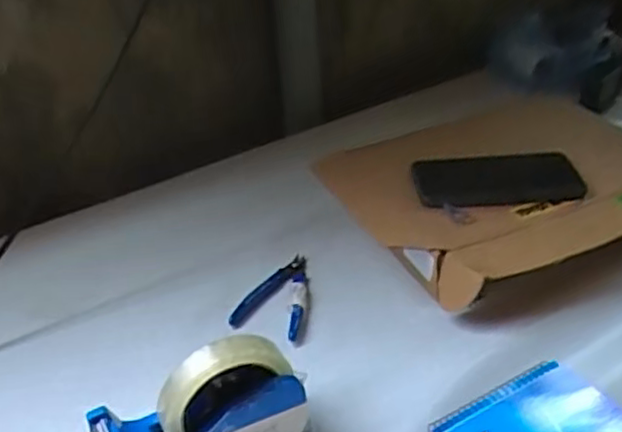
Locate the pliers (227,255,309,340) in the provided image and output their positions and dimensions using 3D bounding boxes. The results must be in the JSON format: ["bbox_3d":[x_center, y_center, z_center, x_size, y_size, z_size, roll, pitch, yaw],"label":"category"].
[{"bbox_3d":[-0.032,0.078,0.676,0.062,0.017,0.116,6,36,14],"label":"pliers"}]

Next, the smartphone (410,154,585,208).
[{"bbox_3d":[0.197,-0.042,0.723,0.171,0.014,0.088,-8,35,-4],"label":"smartphone"}]

